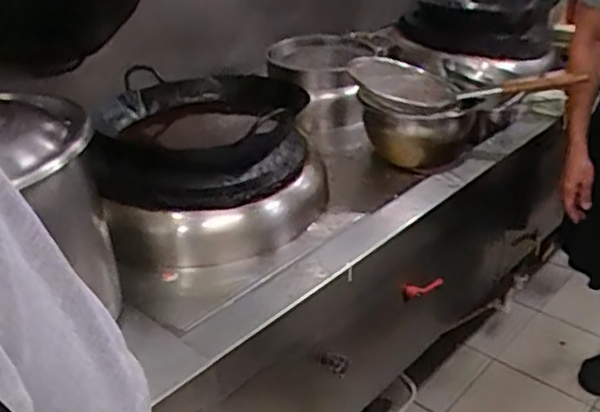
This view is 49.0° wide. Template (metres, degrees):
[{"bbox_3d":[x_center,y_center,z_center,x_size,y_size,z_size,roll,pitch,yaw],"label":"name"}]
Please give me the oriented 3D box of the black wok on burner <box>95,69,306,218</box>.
[{"bbox_3d":[-0.205,-0.158,1.367,0.430,0.154,0.428,-6,29,-5],"label":"black wok on burner"}]

